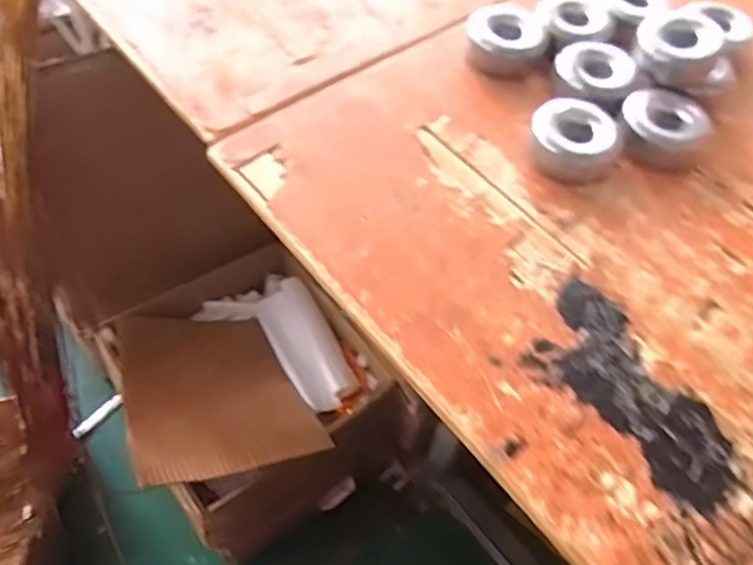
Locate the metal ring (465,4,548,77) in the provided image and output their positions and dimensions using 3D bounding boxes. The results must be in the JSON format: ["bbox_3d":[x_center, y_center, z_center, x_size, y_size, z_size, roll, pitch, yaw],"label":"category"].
[{"bbox_3d":[0.123,-0.228,0.626,0.072,0.034,0.070,6,58,1],"label":"metal ring"}]

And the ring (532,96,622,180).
[{"bbox_3d":[0.171,-0.123,0.565,0.072,0.033,0.069,2,58,-1],"label":"ring"}]

